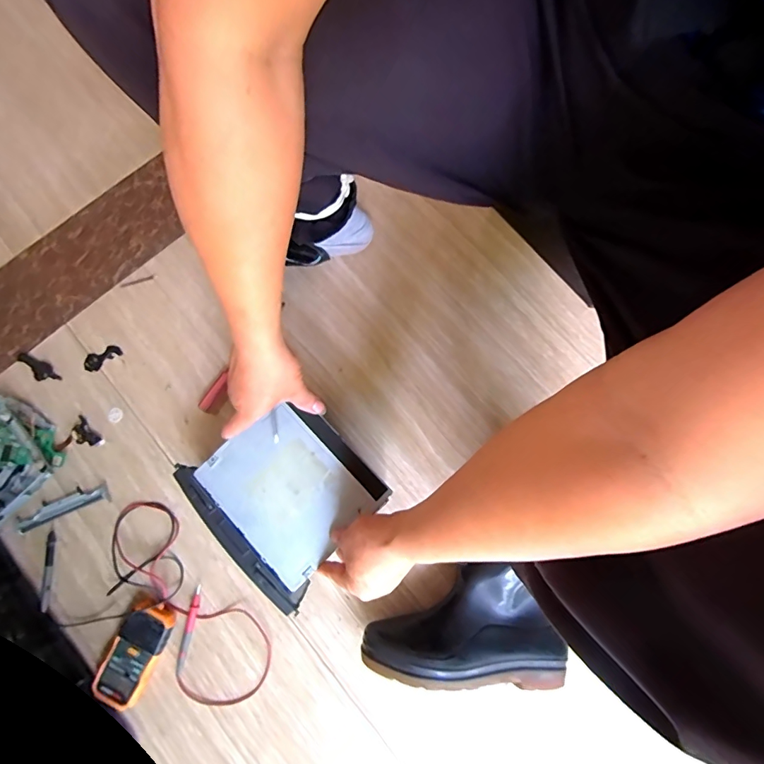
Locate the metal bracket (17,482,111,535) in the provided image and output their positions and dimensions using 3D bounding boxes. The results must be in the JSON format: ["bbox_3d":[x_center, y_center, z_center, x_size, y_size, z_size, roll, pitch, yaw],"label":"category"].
[{"bbox_3d":[-0.449,0.174,0.603,0.125,0.010,0.031,-22,79,-4],"label":"metal bracket"}]

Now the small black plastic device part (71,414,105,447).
[{"bbox_3d":[-0.430,0.076,0.621,0.027,0.006,0.054,-43,81,-7],"label":"small black plastic device part"}]

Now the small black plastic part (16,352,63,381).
[{"bbox_3d":[-0.522,-0.021,0.648,0.080,0.006,0.028,26,80,5],"label":"small black plastic part"}]

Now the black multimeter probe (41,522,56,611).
[{"bbox_3d":[-0.453,0.250,0.580,0.013,0.014,0.107,-5,79,0],"label":"black multimeter probe"}]

